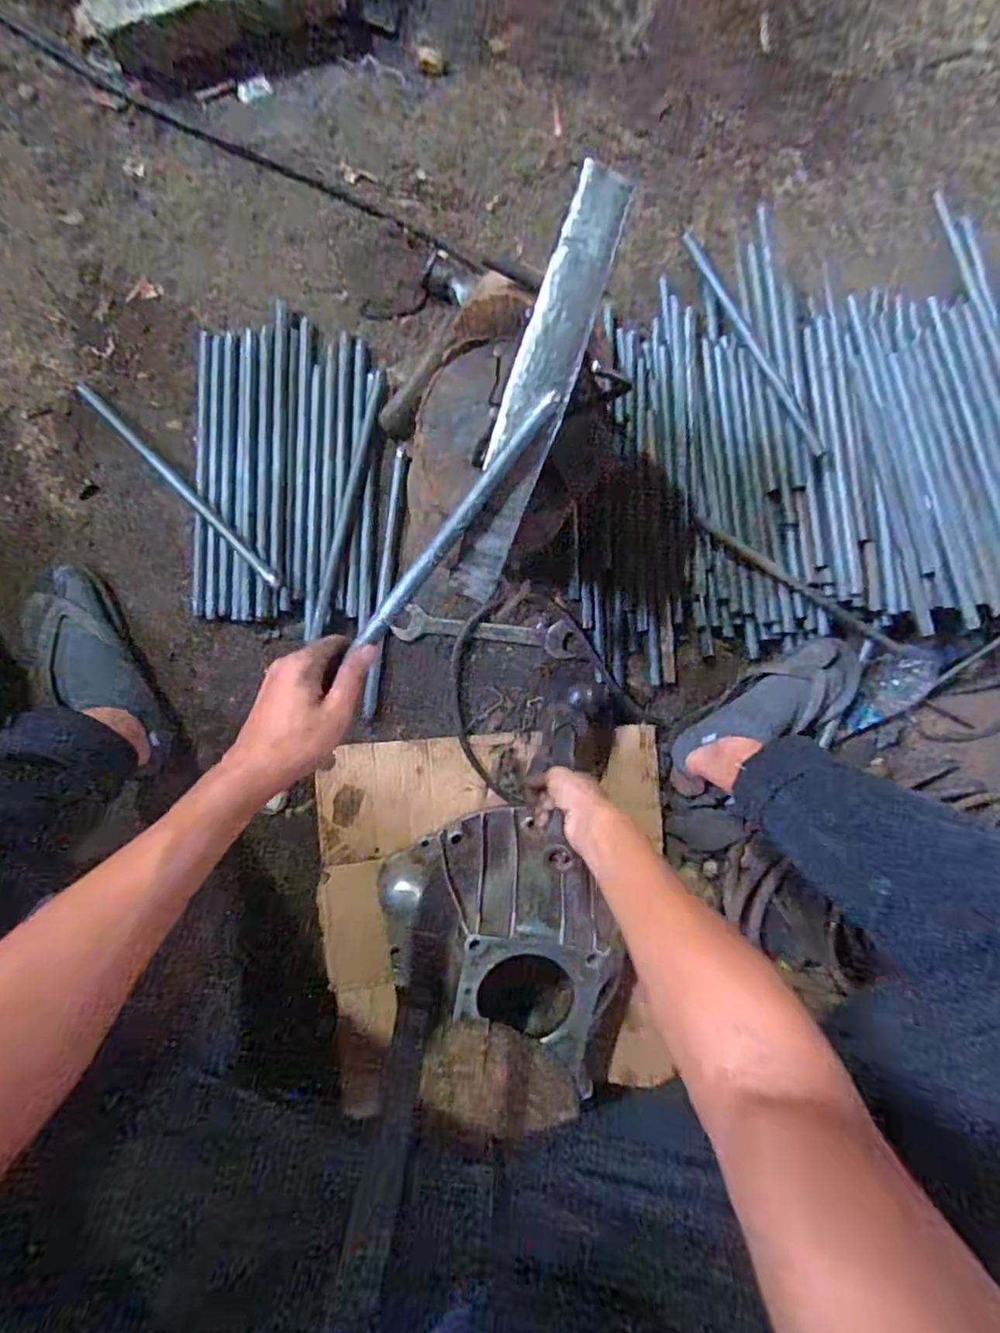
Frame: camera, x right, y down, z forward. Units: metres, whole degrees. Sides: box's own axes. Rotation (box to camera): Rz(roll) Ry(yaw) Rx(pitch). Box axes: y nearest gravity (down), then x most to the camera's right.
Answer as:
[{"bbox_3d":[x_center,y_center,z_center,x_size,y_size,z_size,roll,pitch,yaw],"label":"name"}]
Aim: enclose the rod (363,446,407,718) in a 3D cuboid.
[{"bbox_3d":[-0.144,-0.102,0.758,0.016,0.016,0.336,7,91,-7],"label":"rod"}]

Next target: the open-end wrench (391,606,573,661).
[{"bbox_3d":[-0.018,-0.045,0.778,0.229,0.008,0.045,6,91,-7],"label":"open-end wrench"}]

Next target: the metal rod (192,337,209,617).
[{"bbox_3d":[-0.357,-0.230,0.721,0.014,0.018,0.333,1,92,-7],"label":"metal rod"}]

